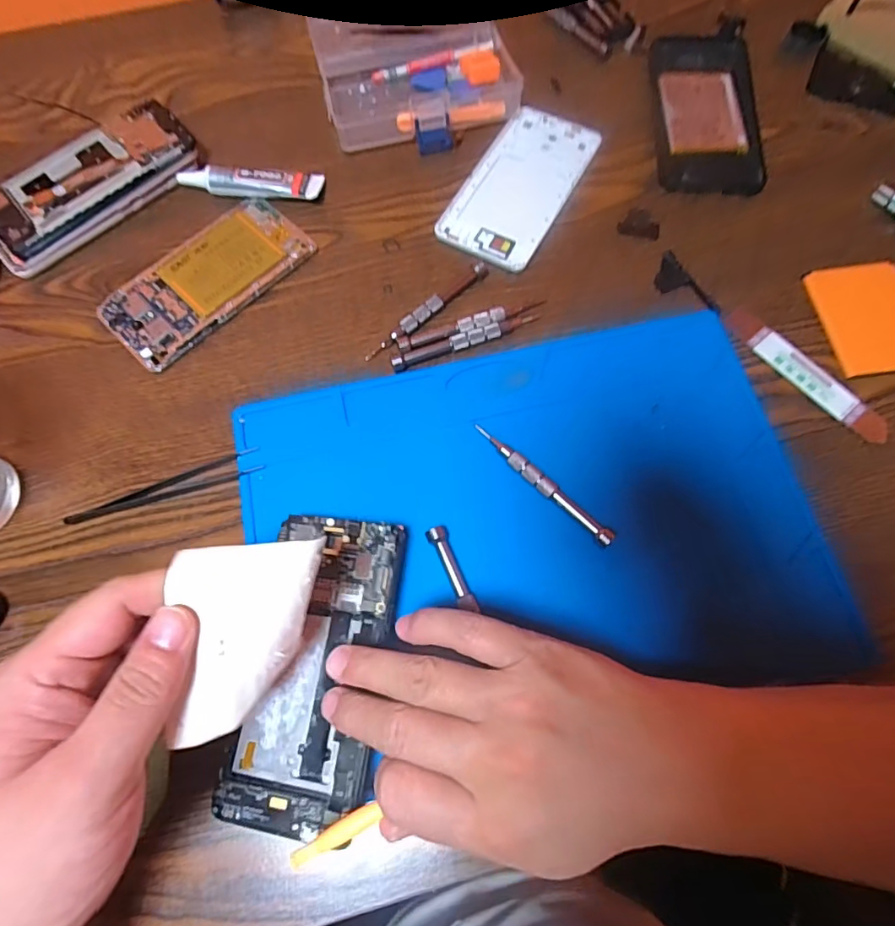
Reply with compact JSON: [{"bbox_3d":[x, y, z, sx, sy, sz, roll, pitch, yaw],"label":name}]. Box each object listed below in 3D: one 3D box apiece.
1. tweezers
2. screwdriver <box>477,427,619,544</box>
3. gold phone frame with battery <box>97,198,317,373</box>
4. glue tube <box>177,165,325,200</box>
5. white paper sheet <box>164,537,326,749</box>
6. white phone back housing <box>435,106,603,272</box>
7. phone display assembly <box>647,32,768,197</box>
[{"bbox_3d":[-0.169,0.013,0.314,0.112,0.007,0.017,-16,71,-5],"label":"tweezers"},{"bbox_3d":[0.055,0.011,0.304,0.101,0.006,0.010,41,76,14],"label":"screwdriver"},{"bbox_3d":[-0.166,-0.129,0.361,0.141,0.009,0.070,-43,75,-13],"label":"gold phone frame with battery"},{"bbox_3d":[-0.146,-0.205,0.384,0.103,0.020,0.025,0,70,1],"label":"glue tube"},{"bbox_3d":[-0.081,0.073,0.214,0.056,0.032,0.074,-2,70,0],"label":"white paper sheet"},{"bbox_3d":[0.056,-0.208,0.388,0.073,0.004,0.148,27,73,10],"label":"white phone back housing"},{"bbox_3d":[0.204,-0.284,0.414,0.077,0.010,0.171,3,70,2],"label":"phone display assembly"}]

